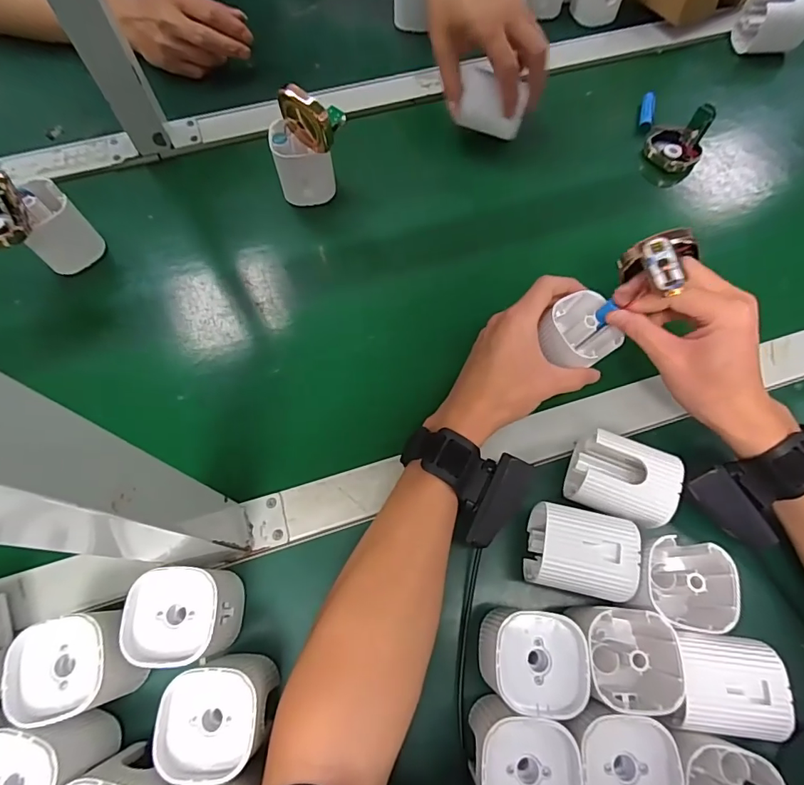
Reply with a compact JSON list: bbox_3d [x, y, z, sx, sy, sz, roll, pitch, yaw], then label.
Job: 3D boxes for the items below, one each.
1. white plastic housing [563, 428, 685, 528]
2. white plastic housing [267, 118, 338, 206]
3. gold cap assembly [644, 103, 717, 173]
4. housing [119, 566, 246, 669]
[{"bbox_3d":[0.161,0.067,0.354,0.065,0.056,0.054,21,68,7],"label":"white plastic housing"},{"bbox_3d":[-0.100,-0.228,0.478,0.058,0.072,0.041,-21,59,-10],"label":"white plastic housing"},{"bbox_3d":[0.298,-0.272,0.510,0.054,0.057,0.052,1,67,-2],"label":"gold cap assembly"},{"bbox_3d":[-0.138,0.145,0.307,0.056,0.068,0.054,-2,67,-3],"label":"housing"}]

